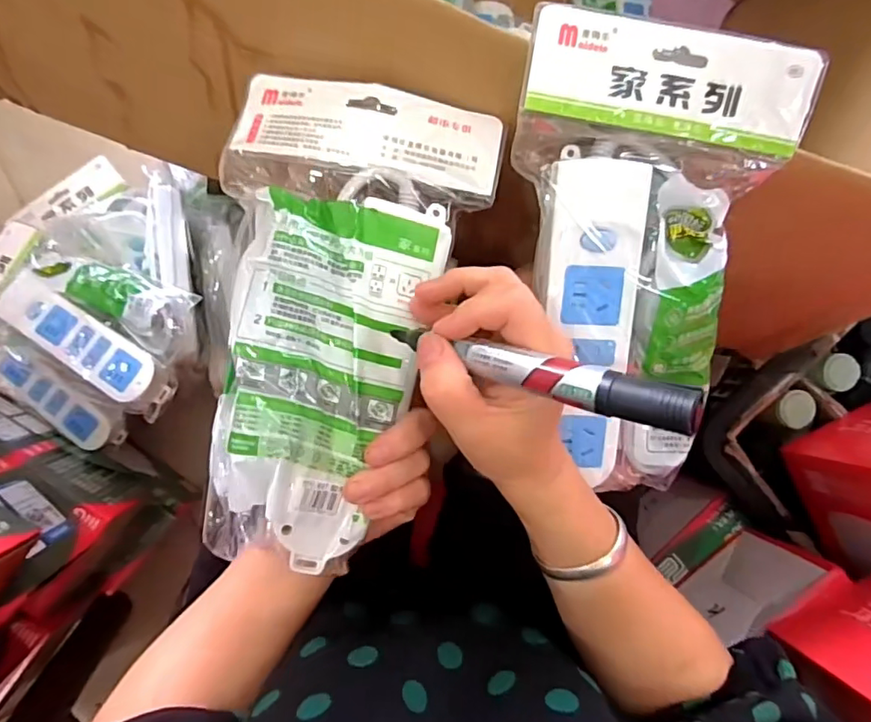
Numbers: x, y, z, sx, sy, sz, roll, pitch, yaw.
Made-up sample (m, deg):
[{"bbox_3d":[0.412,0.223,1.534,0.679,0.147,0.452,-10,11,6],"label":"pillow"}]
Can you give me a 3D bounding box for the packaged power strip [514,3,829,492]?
[{"bbox_3d":[0.109,-0.051,0.319,0.148,0.048,0.251,8,93,-7],"label":"packaged power strip"}]

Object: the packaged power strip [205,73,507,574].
[{"bbox_3d":[-0.059,-0.028,0.304,0.144,0.038,0.266,13,81,-7],"label":"packaged power strip"}]

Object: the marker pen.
[{"bbox_3d":[0.038,0.004,0.245,0.149,0.011,0.017,16,92,37],"label":"marker pen"}]

